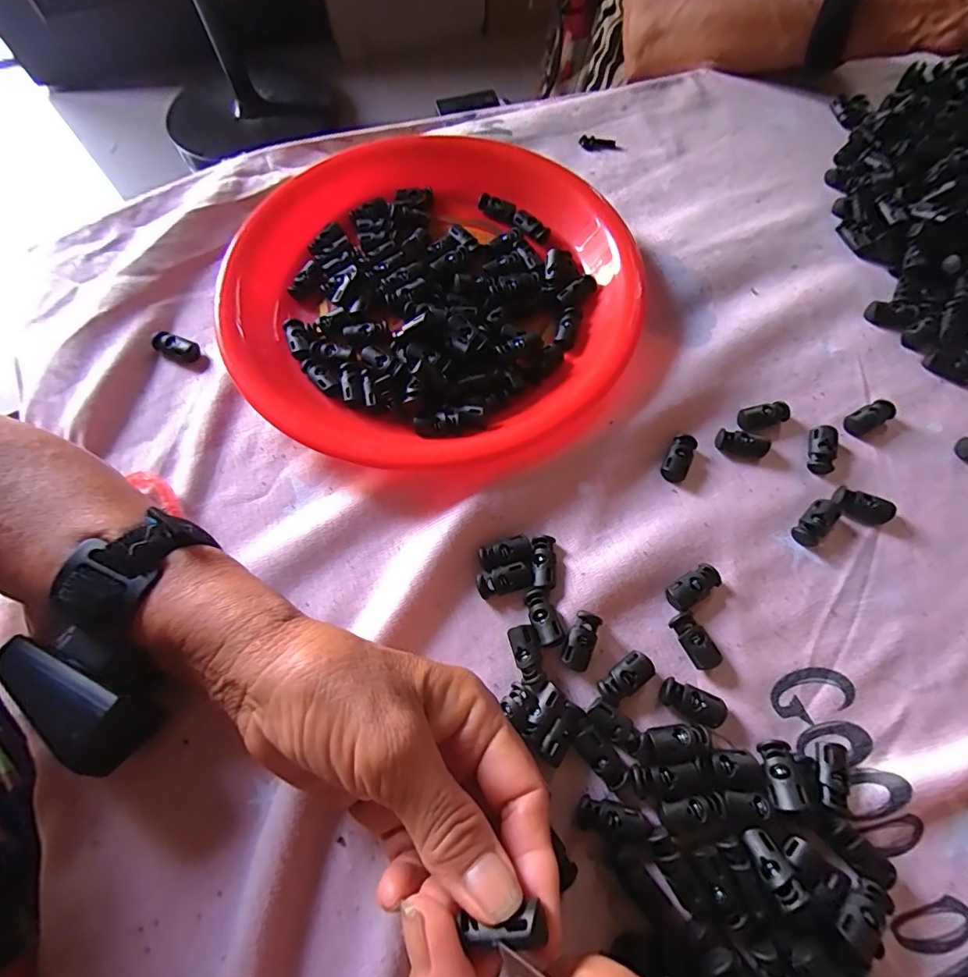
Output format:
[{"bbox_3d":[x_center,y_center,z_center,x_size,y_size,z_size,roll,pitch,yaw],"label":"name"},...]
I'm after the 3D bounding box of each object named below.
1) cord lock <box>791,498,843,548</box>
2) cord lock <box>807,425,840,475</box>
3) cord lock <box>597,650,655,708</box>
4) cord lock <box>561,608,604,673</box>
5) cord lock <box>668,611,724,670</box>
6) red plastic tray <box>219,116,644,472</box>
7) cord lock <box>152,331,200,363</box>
[{"bbox_3d":[0.180,0.018,0.254,0.030,0.007,0.015,-41,73,-14],"label":"cord lock"},{"bbox_3d":[0.194,-0.022,0.269,0.015,0.009,0.027,9,69,5],"label":"cord lock"},{"bbox_3d":[0.068,0.091,0.225,0.028,0.010,0.014,-37,72,-12],"label":"cord lock"},{"bbox_3d":[0.048,0.075,0.229,0.013,0.011,0.027,22,70,10],"label":"cord lock"},{"bbox_3d":[0.104,0.075,0.231,0.013,0.008,0.027,-25,70,-8],"label":"cord lock"},{"bbox_3d":[-0.029,-0.134,0.303,0.256,0.027,0.258,-23,69,-7],"label":"red plastic tray"},{"bbox_3d":[-0.195,-0.089,0.296,0.026,0.010,0.014,21,70,10],"label":"cord lock"}]

